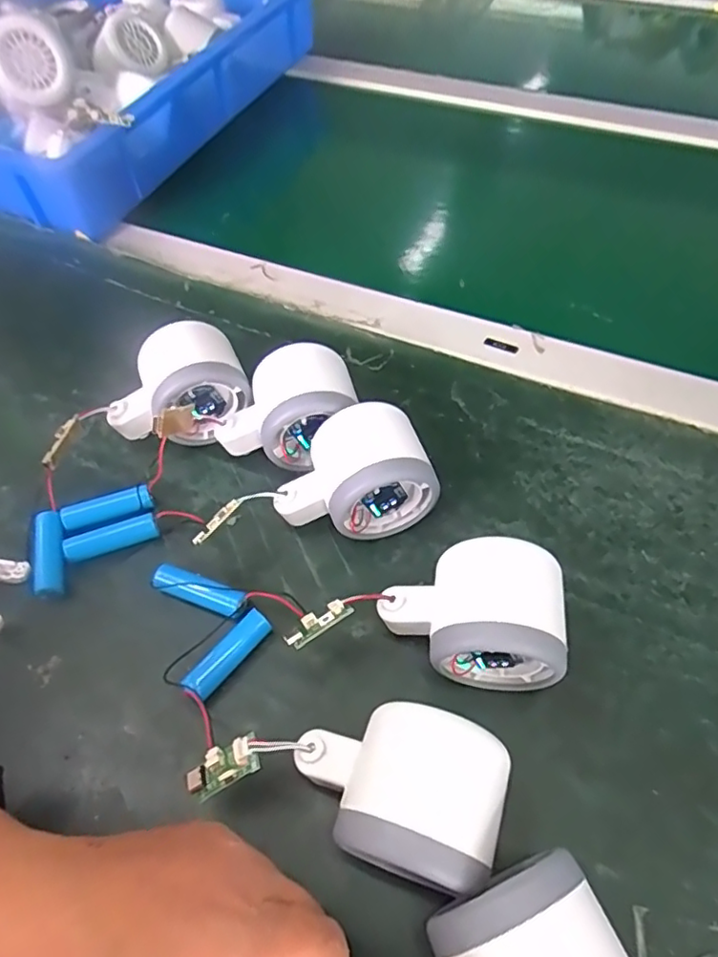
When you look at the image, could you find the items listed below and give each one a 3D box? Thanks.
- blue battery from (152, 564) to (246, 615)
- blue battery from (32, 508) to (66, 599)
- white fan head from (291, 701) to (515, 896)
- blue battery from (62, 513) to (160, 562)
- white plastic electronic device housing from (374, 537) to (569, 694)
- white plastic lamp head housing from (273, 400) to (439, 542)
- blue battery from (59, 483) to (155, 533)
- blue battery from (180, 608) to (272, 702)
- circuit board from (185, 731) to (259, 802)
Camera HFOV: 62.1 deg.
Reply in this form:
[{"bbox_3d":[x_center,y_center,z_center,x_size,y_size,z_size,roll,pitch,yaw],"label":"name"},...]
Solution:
[{"bbox_3d":[-0.082,0.059,0.310,0.048,0.016,0.014,14,58,12],"label":"blue battery"},{"bbox_3d":[-0.168,0.041,0.325,0.016,0.014,0.046,-13,56,-6],"label":"blue battery"},{"bbox_3d":[0.014,0.124,0.243,0.079,0.053,0.056,13,58,12],"label":"white fan head"},{"bbox_3d":[-0.137,0.033,0.332,0.049,0.012,0.014,-19,57,-10],"label":"blue battery"},{"bbox_3d":[0.053,0.064,0.280,0.081,0.056,0.054,3,56,5],"label":"white plastic electronic device housing"},{"bbox_3d":[-0.005,0.000,0.322,0.082,0.058,0.054,-17,57,-8],"label":"white plastic lamp head housing"},{"bbox_3d":[-0.142,0.019,0.340,0.048,0.014,0.014,-17,57,-8],"label":"blue battery"},{"bbox_3d":[-0.064,0.087,0.295,0.012,0.016,0.048,33,64,23],"label":"blue battery"},{"bbox_3d":[-0.055,0.116,0.240,0.032,0.005,0.016,-33,58,7],"label":"circuit board"}]

